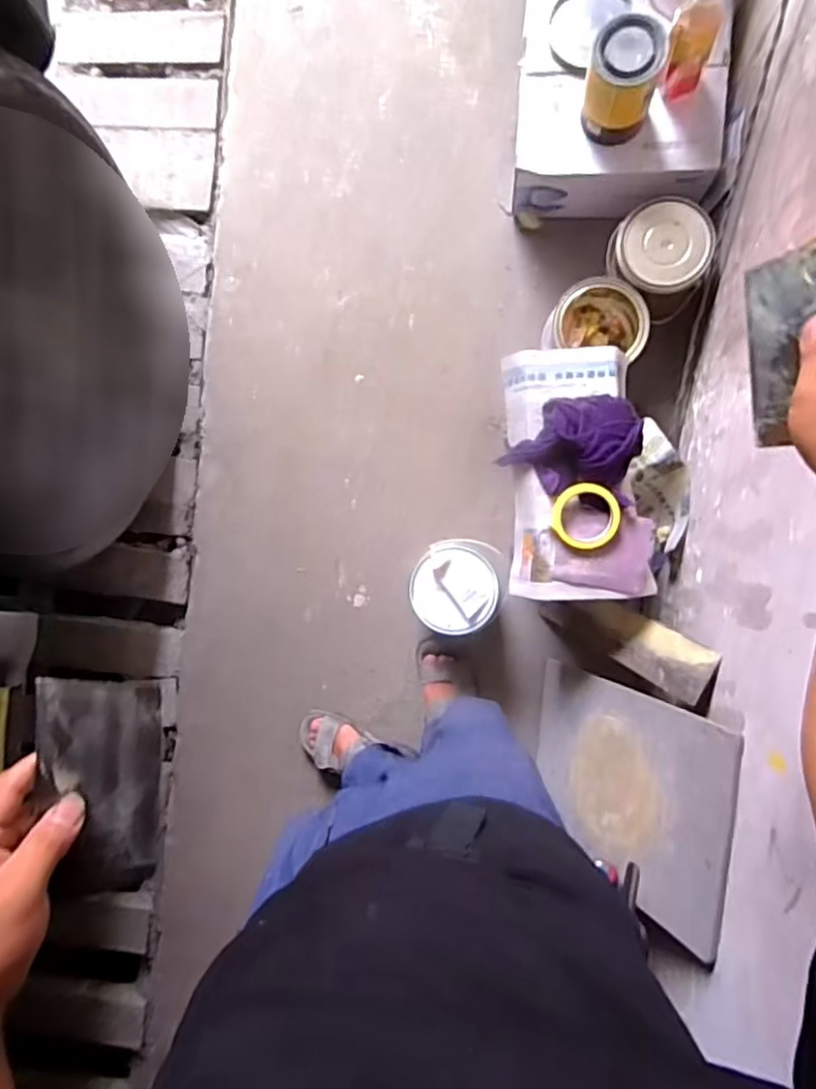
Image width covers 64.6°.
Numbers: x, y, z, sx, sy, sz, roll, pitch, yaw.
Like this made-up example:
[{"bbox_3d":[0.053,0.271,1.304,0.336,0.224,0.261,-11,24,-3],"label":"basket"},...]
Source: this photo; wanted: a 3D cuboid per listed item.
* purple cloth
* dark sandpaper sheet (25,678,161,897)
[{"bbox_3d":[0.250,-0.146,0.968,0.191,0.059,0.159,11,91,4],"label":"purple cloth"},{"bbox_3d":[-0.190,0.150,0.402,0.006,0.071,0.135,2,92,49],"label":"dark sandpaper sheet"}]

